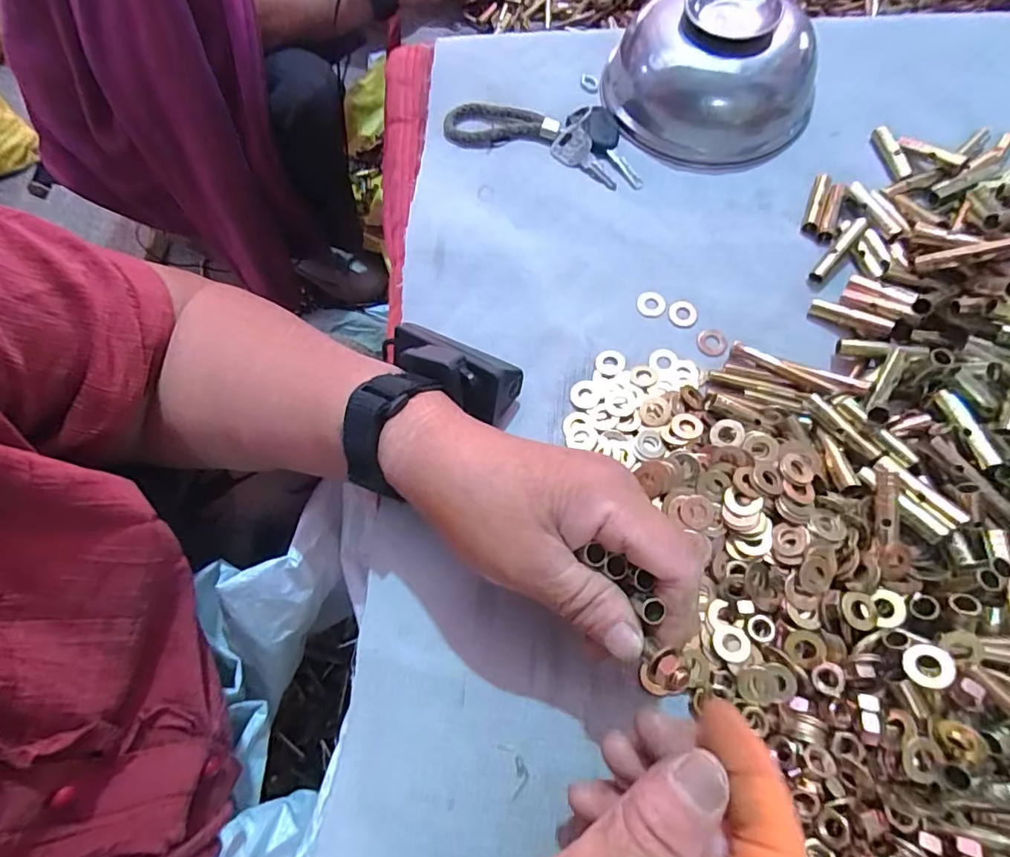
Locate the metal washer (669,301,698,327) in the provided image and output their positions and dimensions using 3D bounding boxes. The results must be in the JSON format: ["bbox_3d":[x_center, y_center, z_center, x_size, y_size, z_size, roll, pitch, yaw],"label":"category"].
[{"bbox_3d":[0.106,-0.069,0.324,0.017,0.004,0.015,19,70,10],"label":"metal washer"}]

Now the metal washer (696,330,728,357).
[{"bbox_3d":[0.121,-0.050,0.318,0.017,0.004,0.016,-1,68,2],"label":"metal washer"}]

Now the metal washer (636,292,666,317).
[{"bbox_3d":[0.088,-0.075,0.325,0.017,0.004,0.016,2,76,1],"label":"metal washer"}]

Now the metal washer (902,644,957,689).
[{"bbox_3d":[0.170,0.096,0.218,0.017,0.004,0.016,-1,58,35],"label":"metal washer"}]

